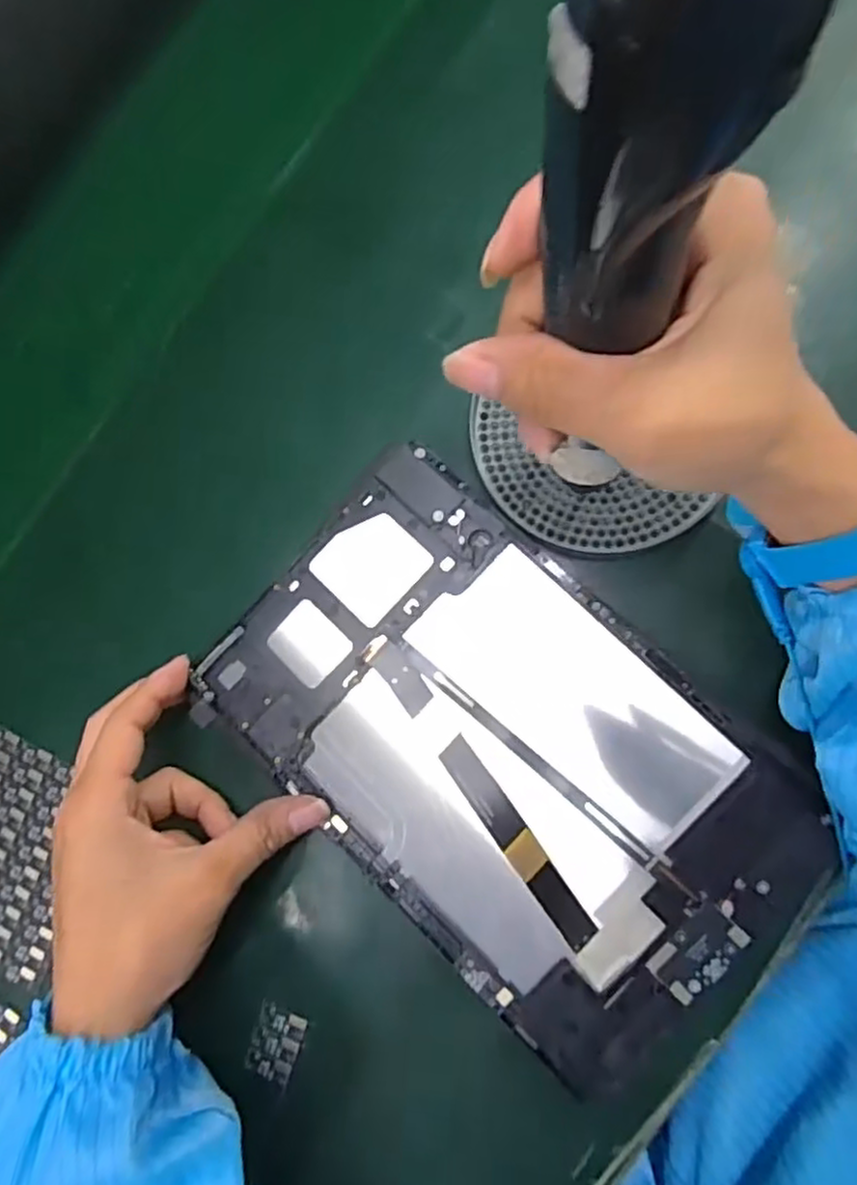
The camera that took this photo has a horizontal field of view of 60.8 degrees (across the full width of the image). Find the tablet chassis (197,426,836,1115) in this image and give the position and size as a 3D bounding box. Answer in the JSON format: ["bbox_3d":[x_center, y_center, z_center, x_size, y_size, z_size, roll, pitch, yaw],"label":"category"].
[{"bbox_3d":[0.034,0.070,0.305,0.249,0.013,0.150,42,89,10],"label":"tablet chassis"}]

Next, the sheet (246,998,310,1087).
[{"bbox_3d":[-0.067,0.197,0.319,0.021,0.004,0.028,20,78,1],"label":"sheet"}]

